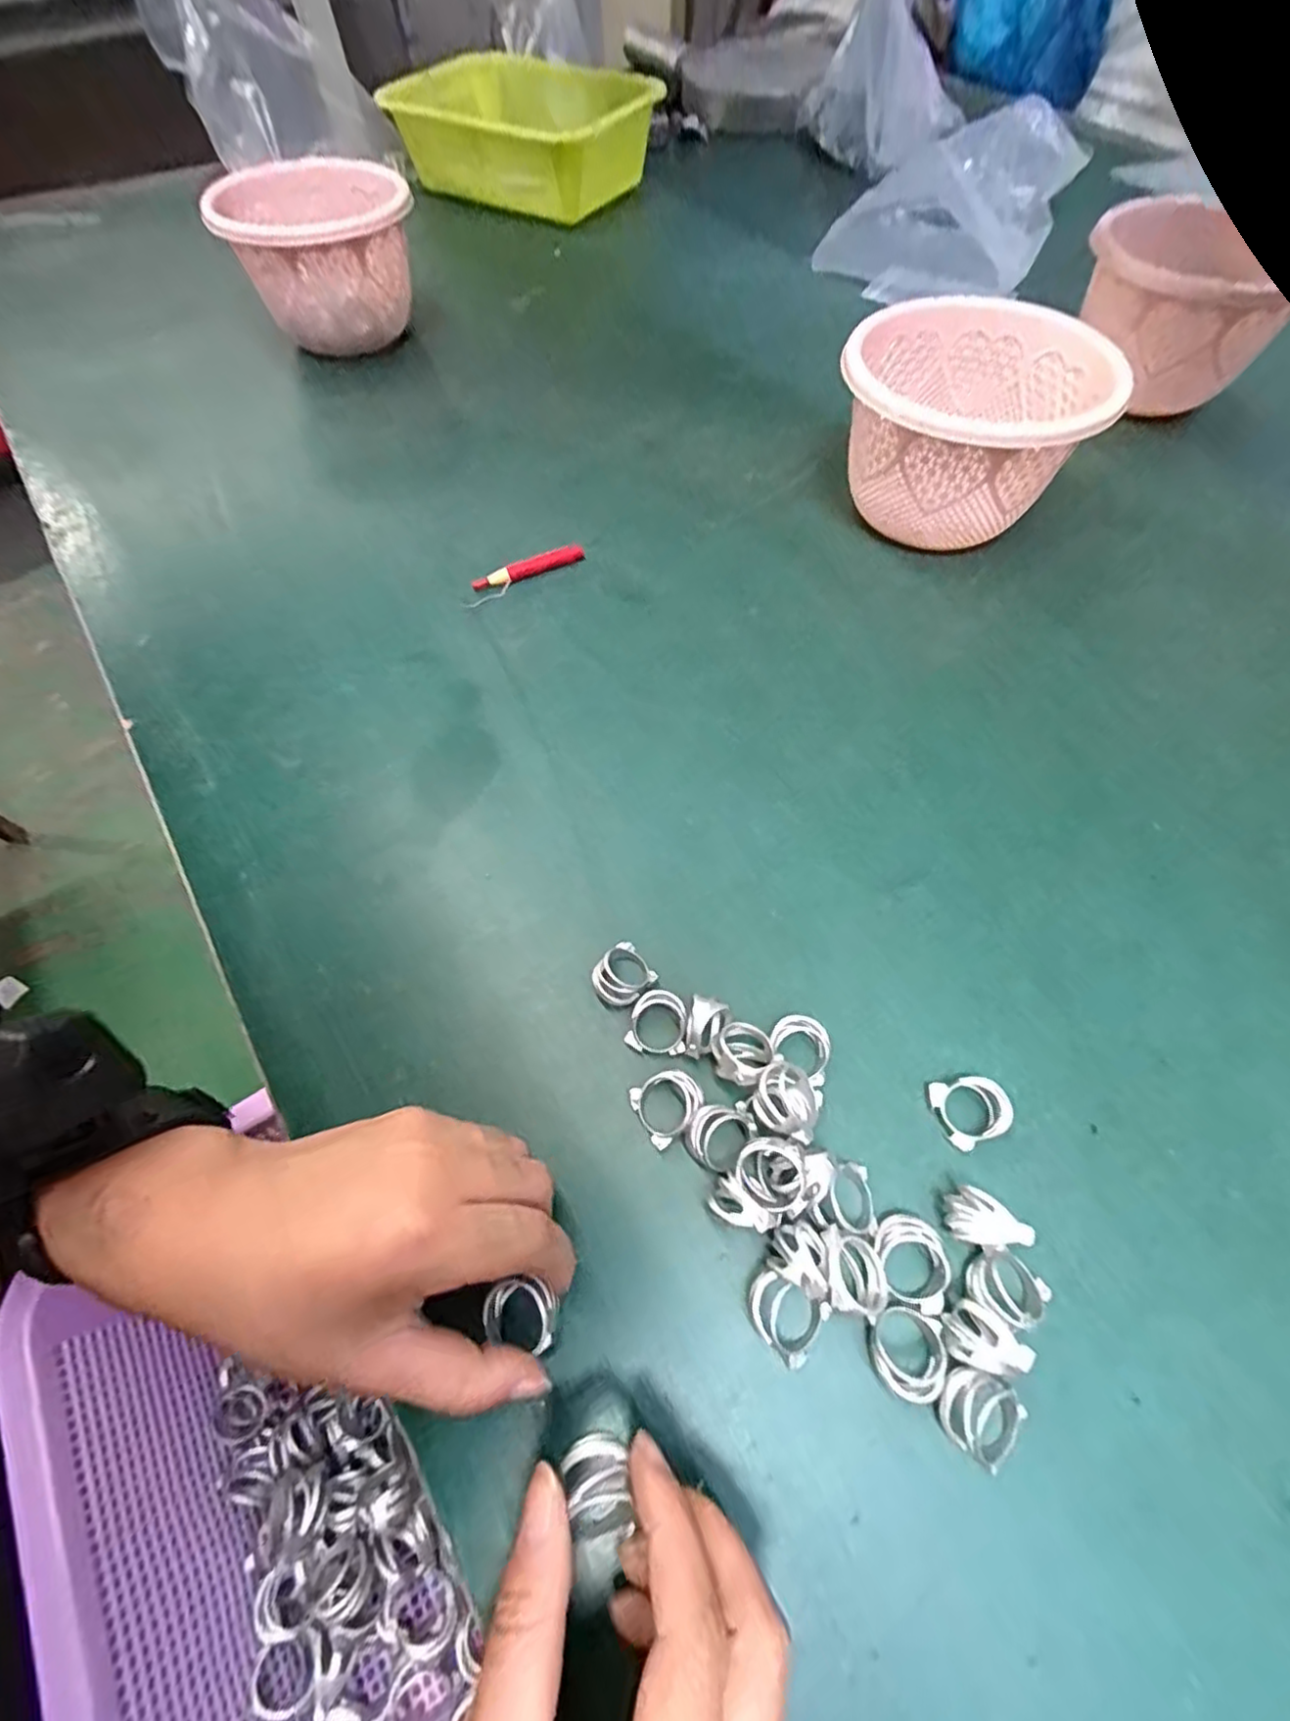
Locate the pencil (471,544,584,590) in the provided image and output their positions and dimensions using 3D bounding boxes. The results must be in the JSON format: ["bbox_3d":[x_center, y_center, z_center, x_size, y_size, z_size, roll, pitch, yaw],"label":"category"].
[{"bbox_3d":[-0.074,-0.186,0.400,0.073,0.011,0.010,-24,62,-12],"label":"pencil"}]

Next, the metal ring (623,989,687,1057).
[{"bbox_3d":[0.005,0.065,0.251,0.023,0.014,0.023,-1,60,1],"label":"metal ring"}]

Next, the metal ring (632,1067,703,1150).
[{"bbox_3d":[0.009,0.092,0.237,0.025,0.012,0.023,-1,60,1],"label":"metal ring"}]

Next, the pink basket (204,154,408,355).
[{"bbox_3d":[-0.261,-0.492,0.525,0.140,0.109,0.174,-19,62,-9],"label":"pink basket"}]

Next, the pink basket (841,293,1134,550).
[{"bbox_3d":[0.189,-0.262,0.391,0.142,0.090,0.138,3,60,3],"label":"pink basket"}]

